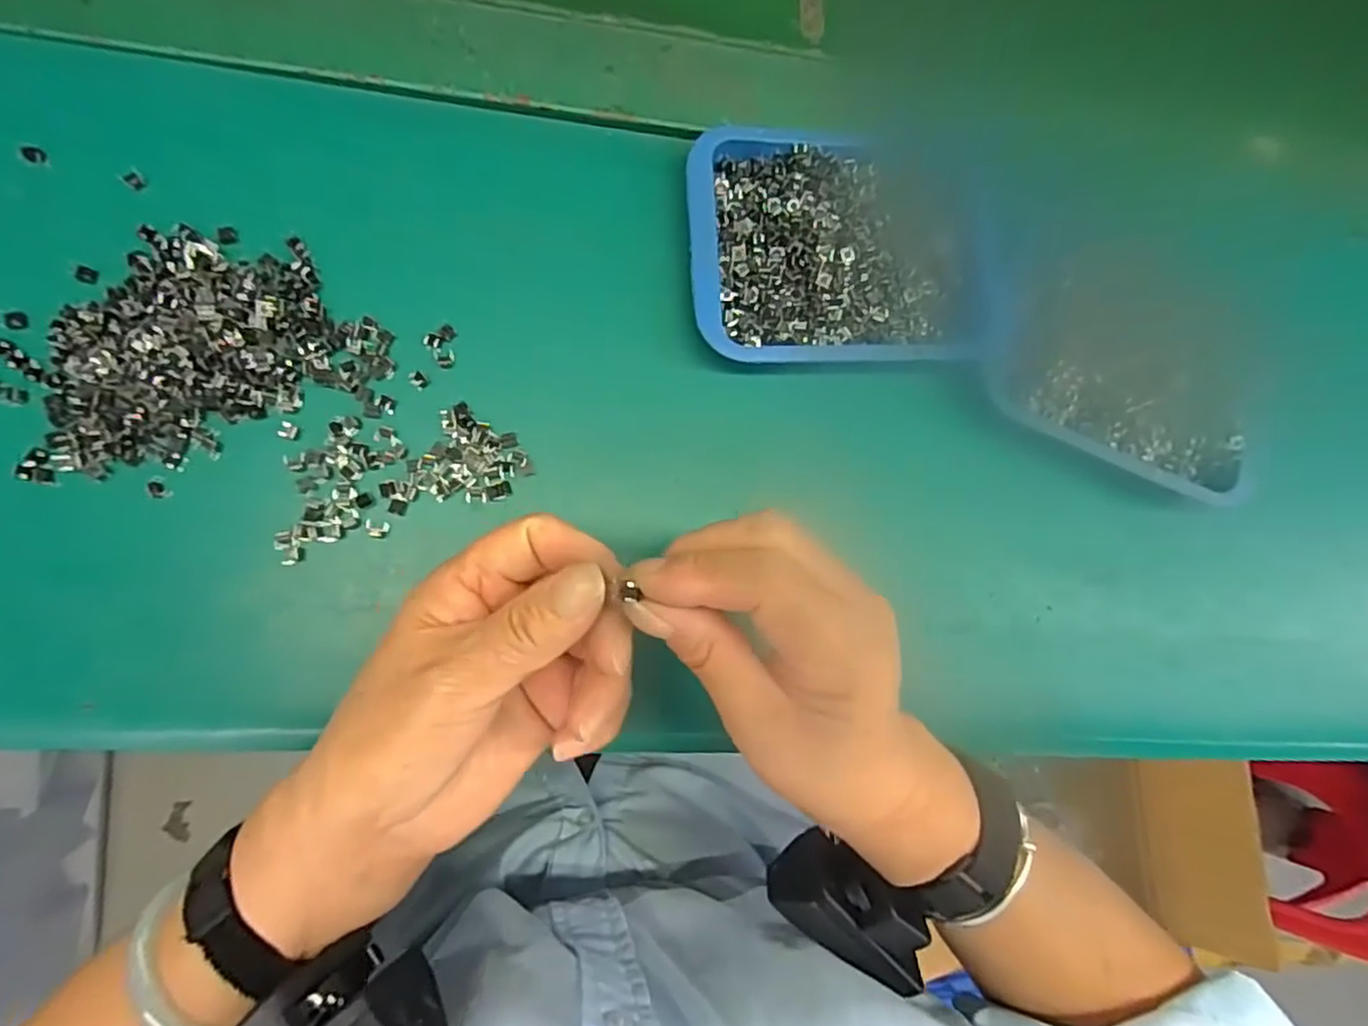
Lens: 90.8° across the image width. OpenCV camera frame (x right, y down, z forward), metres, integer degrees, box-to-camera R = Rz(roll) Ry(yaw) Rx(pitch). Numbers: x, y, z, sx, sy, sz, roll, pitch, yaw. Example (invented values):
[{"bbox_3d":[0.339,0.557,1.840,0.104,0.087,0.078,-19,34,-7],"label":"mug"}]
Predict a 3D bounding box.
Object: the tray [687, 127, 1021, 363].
[{"bbox_3d":[0.085,-0.132,0.337,0.165,0.026,0.117,-2,84,-9],"label":"tray"}]

